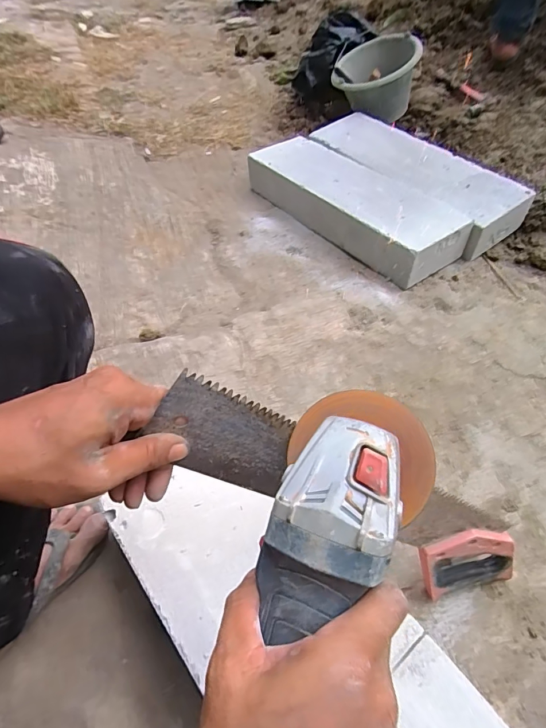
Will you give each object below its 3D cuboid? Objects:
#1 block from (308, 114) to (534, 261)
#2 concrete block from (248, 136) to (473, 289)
[{"bbox_3d":[0.355,-0.500,1.062,0.214,0.085,0.584,-34,60,-19],"label":"block"},{"bbox_3d":[0.186,-0.408,1.023,0.199,0.120,0.586,-34,60,-20],"label":"concrete block"}]

